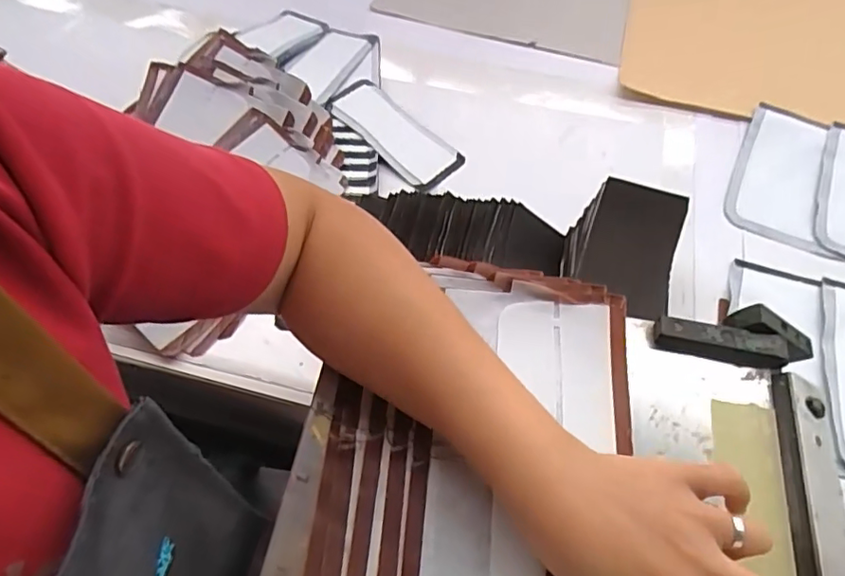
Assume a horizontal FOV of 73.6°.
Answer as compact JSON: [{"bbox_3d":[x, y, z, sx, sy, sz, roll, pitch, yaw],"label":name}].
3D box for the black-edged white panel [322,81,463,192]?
[{"bbox_3d":[-0.030,-0.173,0.630,0.073,0.019,0.164,-39,68,-20],"label":"black-edged white panel"}]

